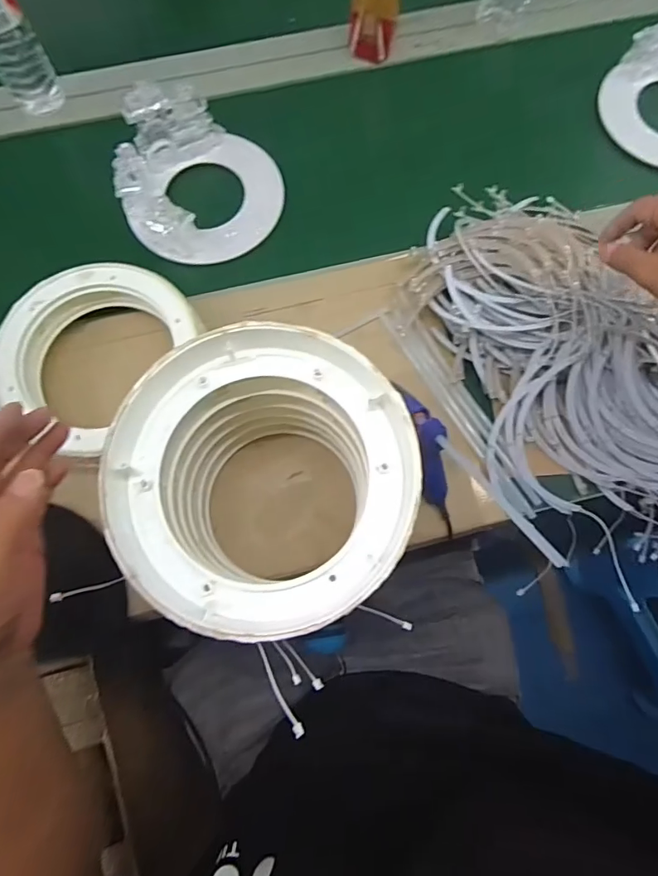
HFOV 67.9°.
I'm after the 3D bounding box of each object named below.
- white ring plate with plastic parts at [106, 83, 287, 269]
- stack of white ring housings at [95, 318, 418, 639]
[{"bbox_3d":[-0.157,-0.314,0.584,0.181,0.110,0.166,0,75,0],"label":"white ring plate with plastic parts"},{"bbox_3d":[-0.047,0.043,0.431,0.219,0.179,0.223,-20,76,-6],"label":"stack of white ring housings"}]

